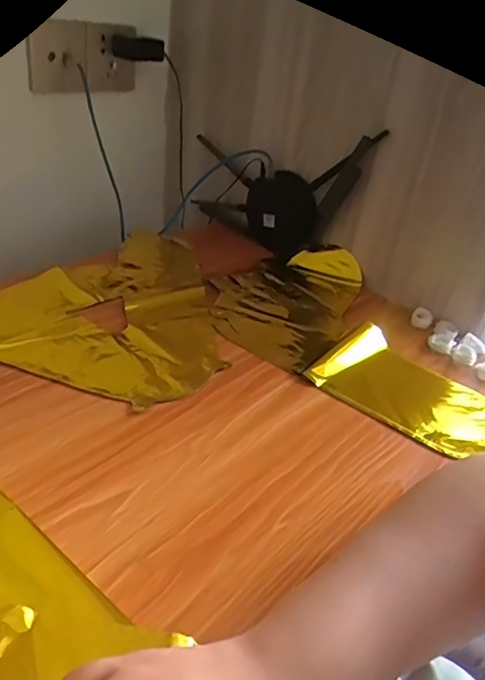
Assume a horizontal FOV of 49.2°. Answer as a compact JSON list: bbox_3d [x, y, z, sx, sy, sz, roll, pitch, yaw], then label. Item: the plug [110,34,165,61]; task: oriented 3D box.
[{"bbox_3d":[-0.152,-0.426,0.773,0.076,0.031,0.023,3,34,-7],"label":"plug"}]

